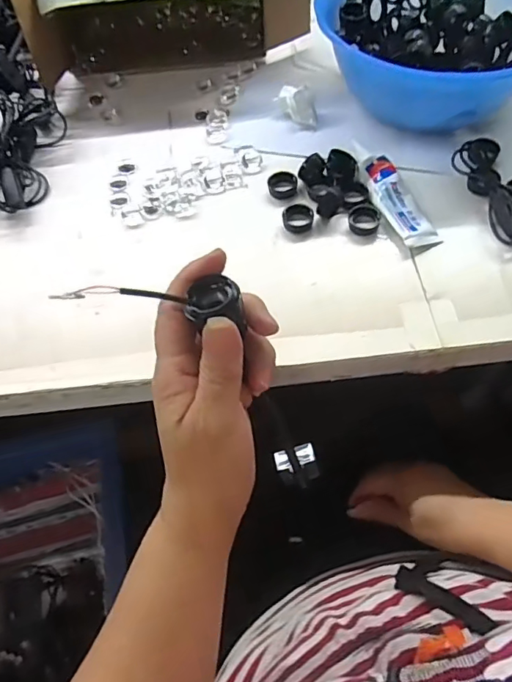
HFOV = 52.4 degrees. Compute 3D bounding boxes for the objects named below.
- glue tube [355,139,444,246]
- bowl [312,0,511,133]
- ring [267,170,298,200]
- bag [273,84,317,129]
[{"bbox_3d":[0.128,-0.139,0.484,0.036,0.021,0.131,-17,59,-6],"label":"glue tube"},{"bbox_3d":[0.181,-0.306,0.538,0.218,0.095,0.200,-2,59,4],"label":"bowl"},{"bbox_3d":[0.026,-0.153,0.507,0.029,0.012,0.025,-9,58,-1],"label":"ring"},{"bbox_3d":[0.043,-0.252,0.555,0.044,0.032,0.037,1,59,5],"label":"bag"}]

